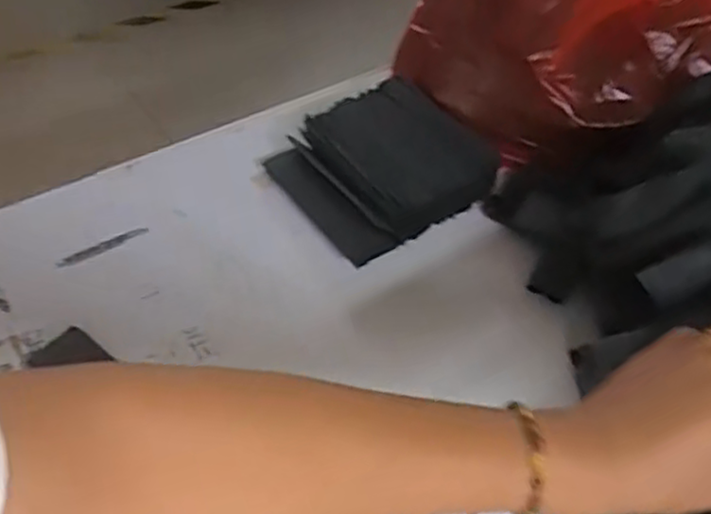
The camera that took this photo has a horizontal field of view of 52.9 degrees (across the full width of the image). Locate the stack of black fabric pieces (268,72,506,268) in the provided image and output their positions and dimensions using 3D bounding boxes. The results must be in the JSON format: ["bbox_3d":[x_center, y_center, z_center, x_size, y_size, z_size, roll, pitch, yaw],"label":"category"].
[{"bbox_3d":[0.024,-0.093,0.671,0.167,0.048,0.156,-29,56,-26],"label":"stack of black fabric pieces"}]

